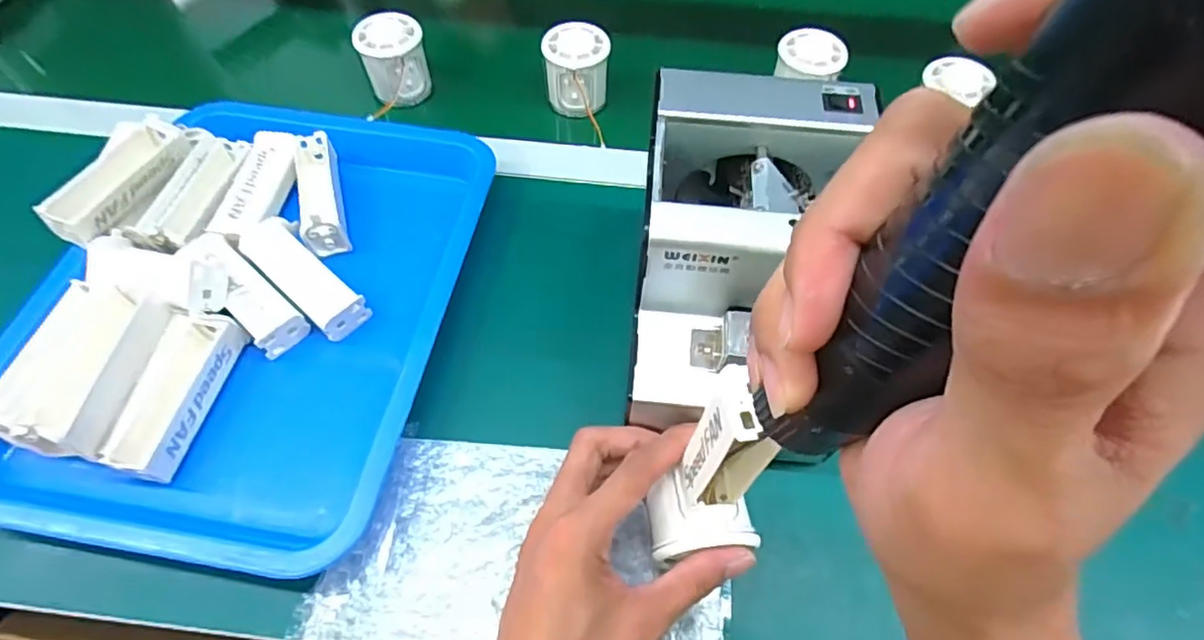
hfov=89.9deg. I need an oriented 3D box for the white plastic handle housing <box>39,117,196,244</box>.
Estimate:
[{"bbox_3d":[-0.334,-0.097,0.419,0.032,0.032,0.105,16,60,8],"label":"white plastic handle housing"}]

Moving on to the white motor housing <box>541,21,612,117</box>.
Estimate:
[{"bbox_3d":[-0.023,-0.219,0.534,0.052,0.060,0.052,1,59,-1],"label":"white motor housing"}]

